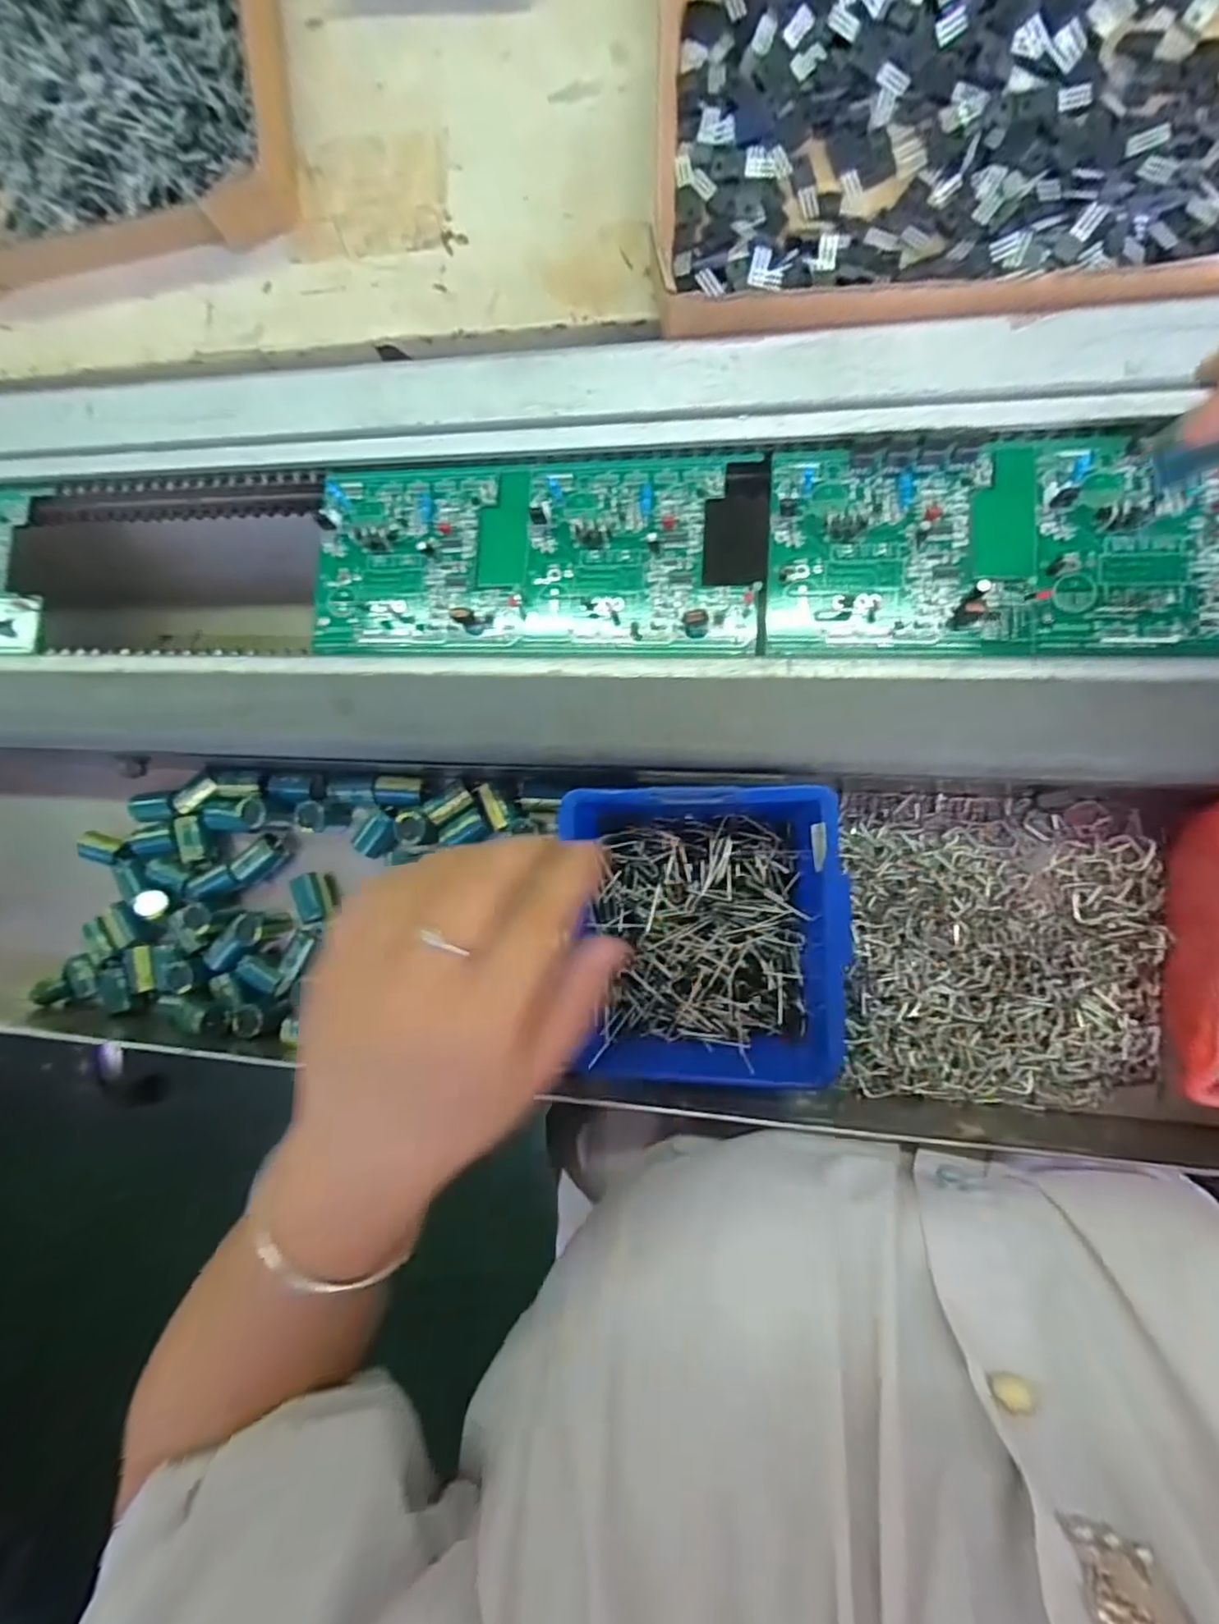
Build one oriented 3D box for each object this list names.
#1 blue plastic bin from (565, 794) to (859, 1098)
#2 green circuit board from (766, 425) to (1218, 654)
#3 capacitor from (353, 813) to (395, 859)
[{"bbox_3d":[0.044,0.057,0.301,0.120,0.052,0.135,-3,90,10],"label":"blue plastic bin"},{"bbox_3d":[0.179,-0.113,0.277,0.213,0.013,0.098,7,92,10],"label":"green circuit board"},{"bbox_3d":[-0.131,0.013,0.362,0.013,0.010,0.025,41,97,7],"label":"capacitor"}]

